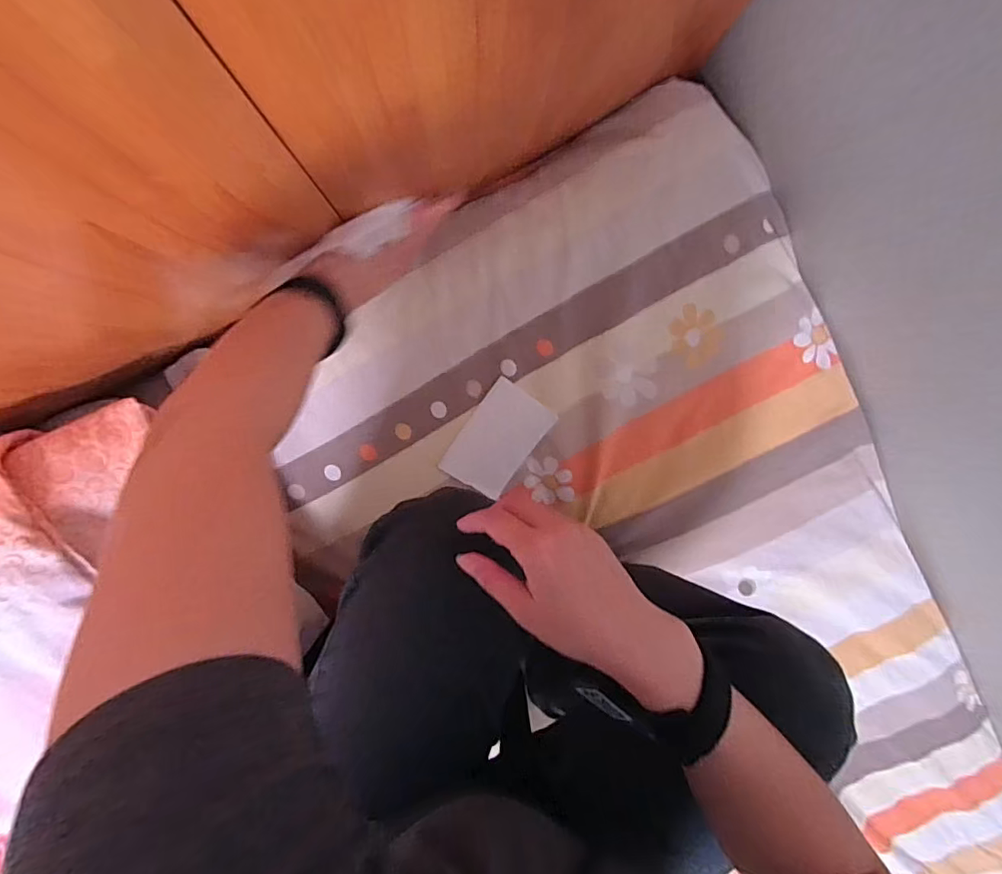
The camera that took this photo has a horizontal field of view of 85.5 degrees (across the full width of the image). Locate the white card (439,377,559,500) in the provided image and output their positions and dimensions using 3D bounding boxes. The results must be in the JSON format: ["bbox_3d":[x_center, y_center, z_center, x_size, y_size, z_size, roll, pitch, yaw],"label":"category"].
[{"bbox_3d":[-0.004,0.004,0.668,0.088,0.006,0.132,33,98,-17],"label":"white card"}]

